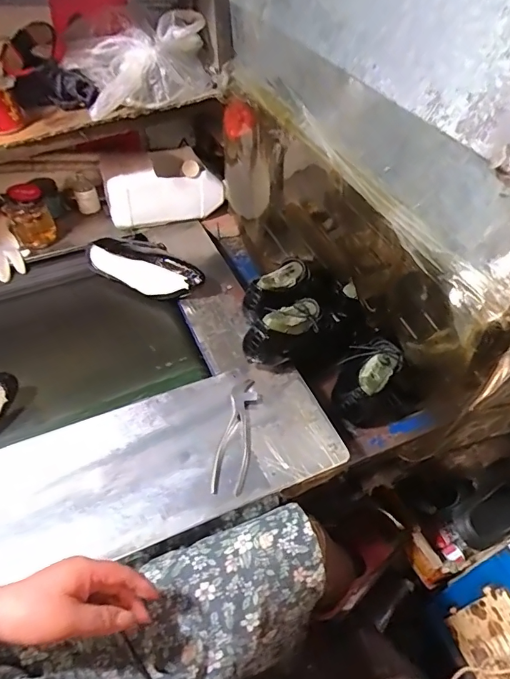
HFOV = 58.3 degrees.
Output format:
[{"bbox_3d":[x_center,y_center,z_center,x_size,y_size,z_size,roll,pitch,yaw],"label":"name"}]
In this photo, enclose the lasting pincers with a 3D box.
[{"bbox_3d":[-0.025,0.139,0.693,0.049,0.023,0.191,7,50,6],"label":"lasting pincers"}]

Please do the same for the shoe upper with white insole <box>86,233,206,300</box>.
[{"bbox_3d":[-0.216,-0.149,0.912,0.262,0.079,0.084,25,54,20],"label":"shoe upper with white insole"}]

